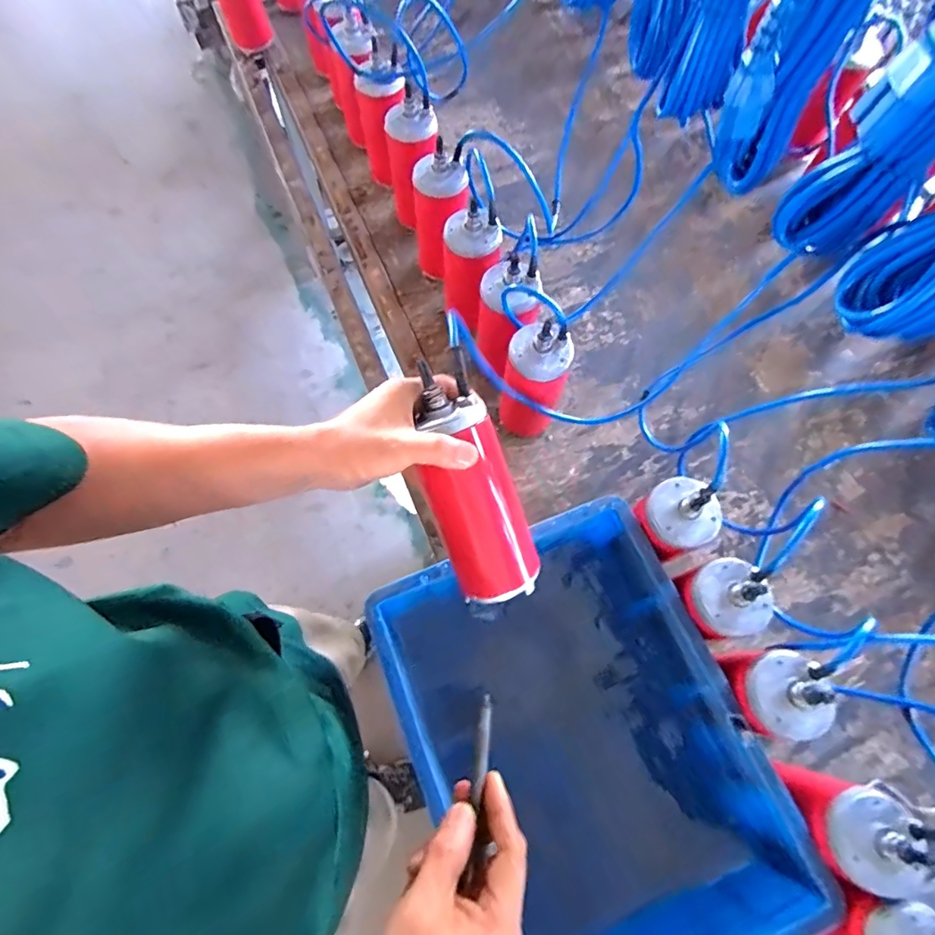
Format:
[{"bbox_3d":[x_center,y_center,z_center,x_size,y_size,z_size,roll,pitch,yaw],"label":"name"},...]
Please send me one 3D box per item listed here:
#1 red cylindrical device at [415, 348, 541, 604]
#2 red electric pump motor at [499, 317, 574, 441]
[{"bbox_3d":[0.005,0.018,0.442,0.076,0.079,0.218,-16,112,-6],"label":"red cylindrical device"},{"bbox_3d":[0.084,-0.106,0.649,0.079,0.193,0.065,11,69,4],"label":"red electric pump motor"}]

